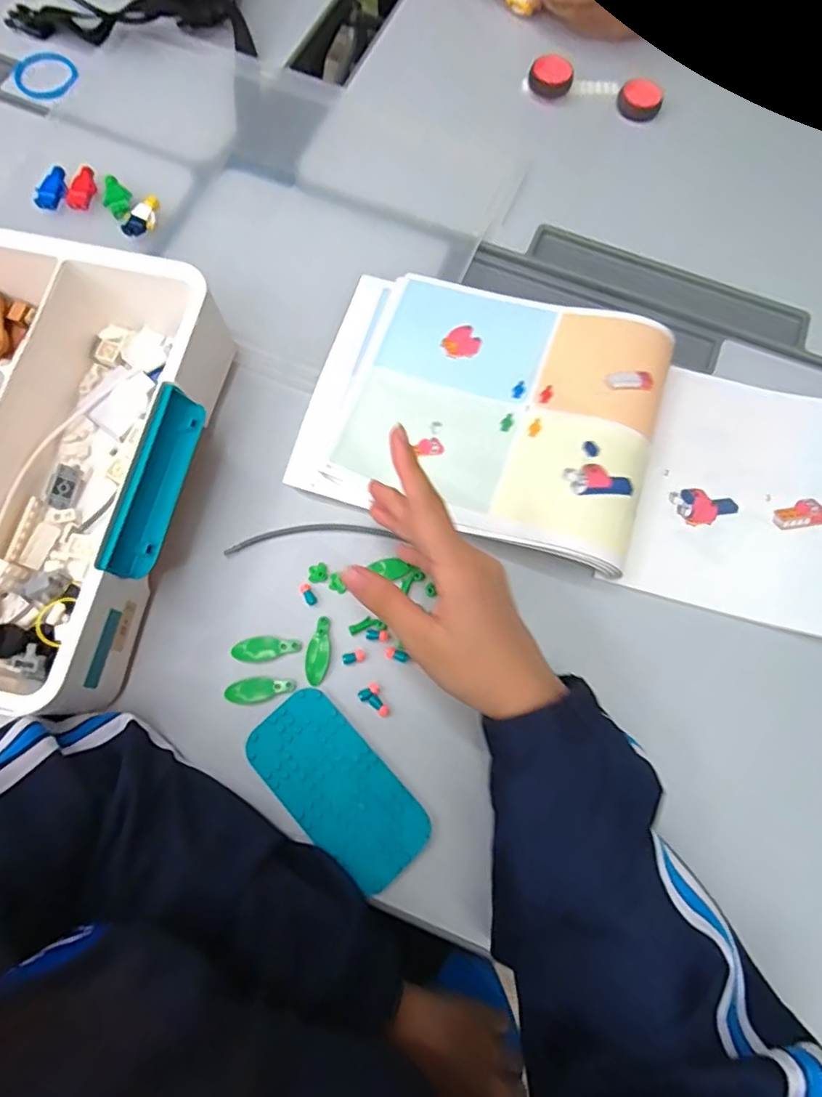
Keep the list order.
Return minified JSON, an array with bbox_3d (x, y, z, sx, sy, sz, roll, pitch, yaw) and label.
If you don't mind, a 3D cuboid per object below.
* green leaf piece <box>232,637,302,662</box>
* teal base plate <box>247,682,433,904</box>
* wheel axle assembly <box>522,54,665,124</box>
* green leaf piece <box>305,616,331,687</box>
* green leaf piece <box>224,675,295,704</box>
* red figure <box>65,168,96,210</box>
[{"bbox_3d":[-0.100,0.069,0.396,0.047,0.004,0.017,-11,73,-5],"label":"green leaf piece"},{"bbox_3d":[-0.047,0.153,0.365,0.062,0.004,0.125,-42,78,-13],"label":"teal base plate"},{"bbox_3d":[0.175,-0.440,0.543,0.129,0.020,0.038,15,72,3],"label":"wheel axle assembly"},{"bbox_3d":[-0.064,0.070,0.392,0.016,0.004,0.046,4,72,0],"label":"green leaf piece"},{"bbox_3d":[-0.102,0.094,0.384,0.045,0.004,0.017,-8,73,-4],"label":"green leaf piece"},{"bbox_3d":[-0.279,-0.305,0.485,0.019,0.012,0.037,11,72,2],"label":"red figure"}]

